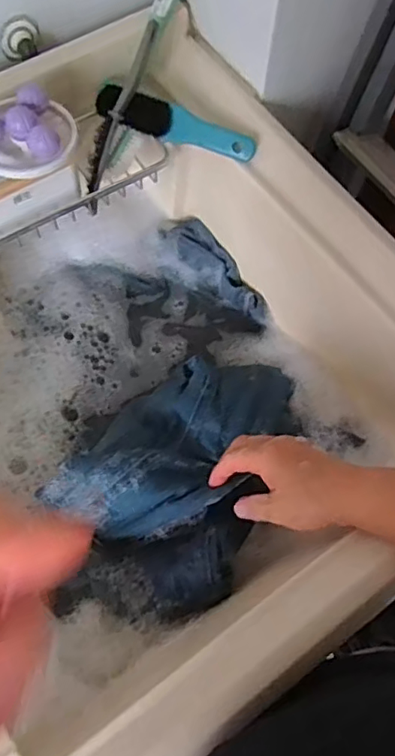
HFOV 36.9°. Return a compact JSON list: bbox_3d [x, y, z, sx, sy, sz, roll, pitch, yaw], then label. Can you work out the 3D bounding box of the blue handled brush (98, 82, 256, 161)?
[{"bbox_3d":[-0.026,-0.254,0.598,0.172,0.027,0.049,22,67,7],"label":"blue handled brush"}]

